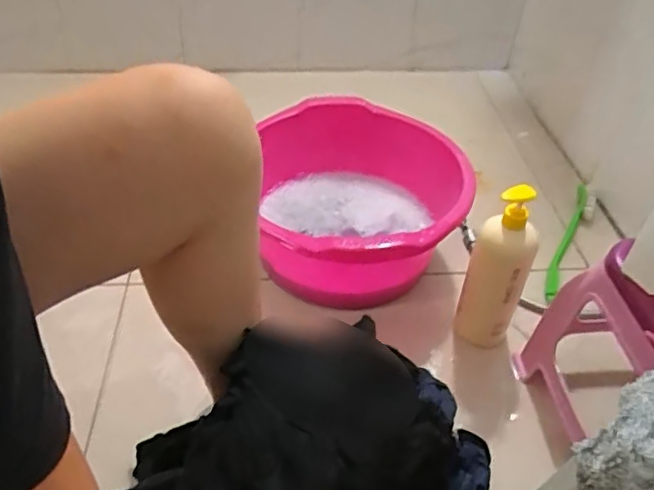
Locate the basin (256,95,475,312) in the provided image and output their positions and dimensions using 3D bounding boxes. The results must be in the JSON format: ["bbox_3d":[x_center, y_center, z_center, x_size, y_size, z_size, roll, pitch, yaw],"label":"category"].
[{"bbox_3d":[0.027,-0.061,0.937,0.344,0.181,0.358,2,41,-2],"label":"basin"}]

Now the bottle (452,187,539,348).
[{"bbox_3d":[0.239,0.038,0.803,0.077,0.271,0.057,17,43,14],"label":"bottle"}]

